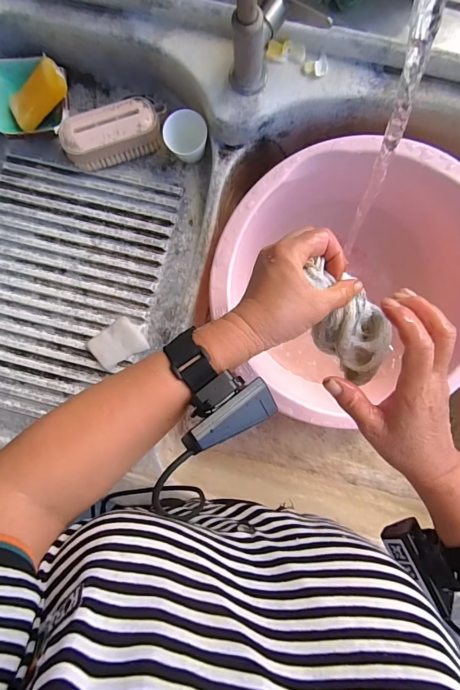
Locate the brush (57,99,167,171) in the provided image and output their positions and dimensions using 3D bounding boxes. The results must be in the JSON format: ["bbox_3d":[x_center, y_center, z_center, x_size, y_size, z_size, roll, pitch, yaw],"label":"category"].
[{"bbox_3d":[-0.145,-0.268,0.463,0.132,0.038,0.058,-20,91,3],"label":"brush"}]

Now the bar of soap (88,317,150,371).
[{"bbox_3d":[-0.138,0.000,0.456,0.059,0.017,0.049,-41,90,3],"label":"bar of soap"}]

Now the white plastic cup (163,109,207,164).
[{"bbox_3d":[-0.053,-0.258,0.462,0.049,0.047,0.051,0,92,2],"label":"white plastic cup"}]

